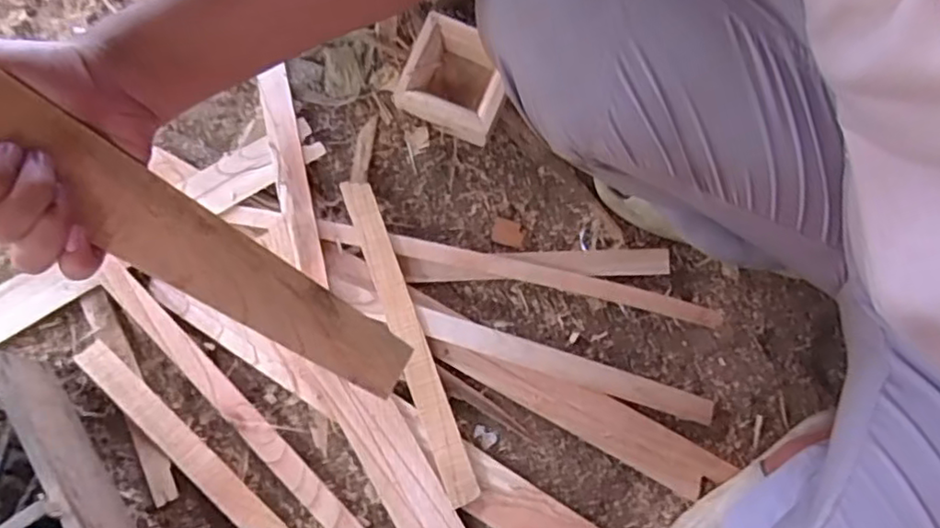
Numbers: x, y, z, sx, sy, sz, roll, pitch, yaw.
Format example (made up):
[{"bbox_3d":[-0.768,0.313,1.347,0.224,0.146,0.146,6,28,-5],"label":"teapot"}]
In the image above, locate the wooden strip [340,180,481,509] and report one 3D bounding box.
[{"bbox_3d":[-0.069,0.079,0.703,0.034,0.016,0.370,-20,79,-4],"label":"wooden strip"}]

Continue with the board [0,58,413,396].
[{"bbox_3d":[-0.222,-0.044,0.378,0.008,0.571,0.057,20,74,44],"label":"board"}]

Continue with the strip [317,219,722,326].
[{"bbox_3d":[0.061,0.008,0.744,0.475,0.009,0.029,12,80,-3],"label":"strip"}]

